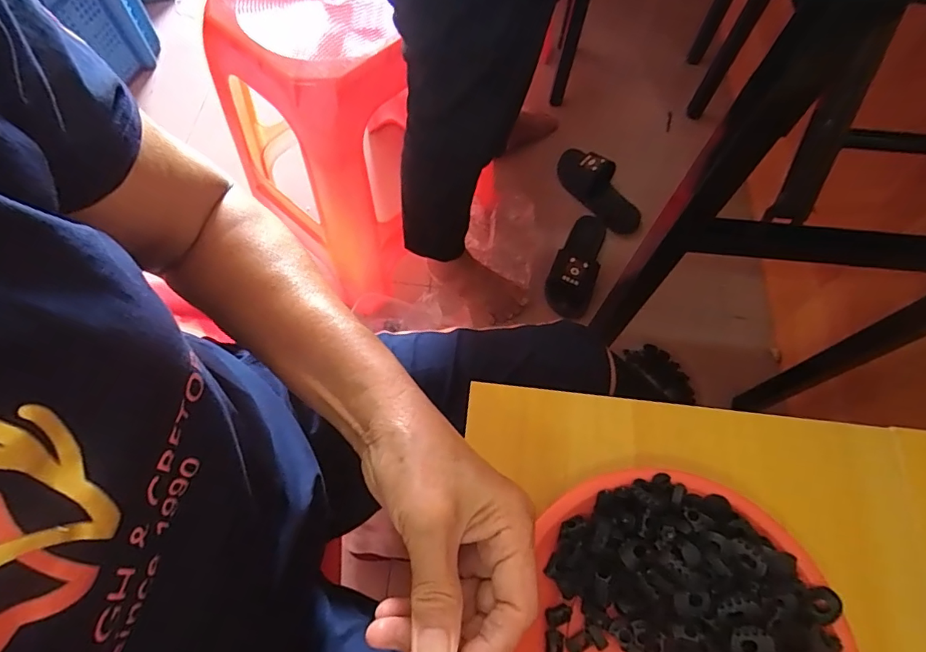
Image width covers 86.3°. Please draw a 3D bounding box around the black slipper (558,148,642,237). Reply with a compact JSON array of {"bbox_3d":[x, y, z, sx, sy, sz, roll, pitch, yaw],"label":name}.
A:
[{"bbox_3d":[0.297,-0.297,1.081,0.090,0.071,0.232,-32,70,-15],"label":"black slipper"}]

